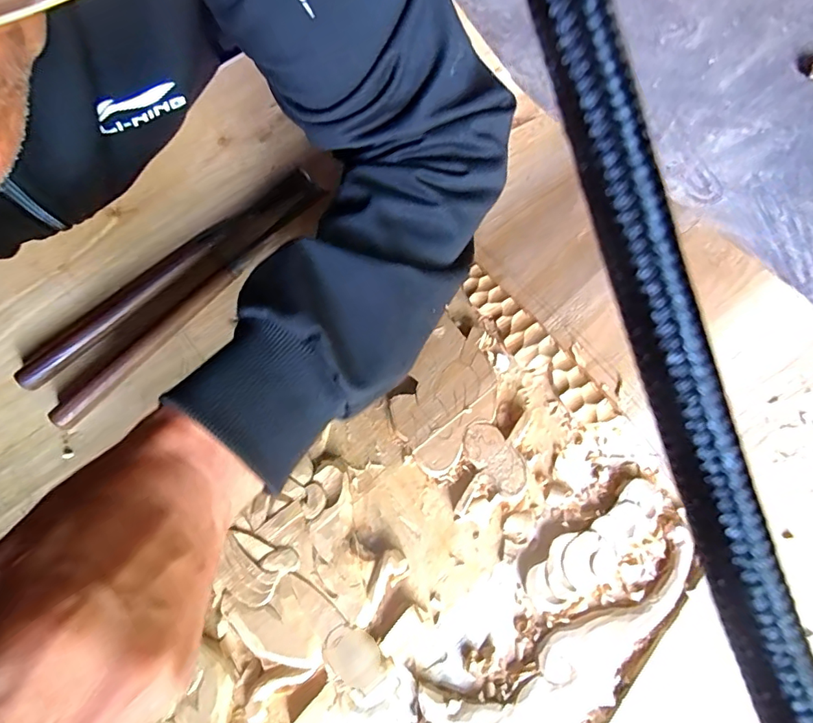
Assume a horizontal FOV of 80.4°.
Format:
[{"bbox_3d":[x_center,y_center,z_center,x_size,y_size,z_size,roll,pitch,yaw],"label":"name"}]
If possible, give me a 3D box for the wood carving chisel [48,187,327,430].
[{"bbox_3d":[-0.158,-0.050,0.367,0.019,0.015,0.258,39,77,10],"label":"wood carving chisel"}]

